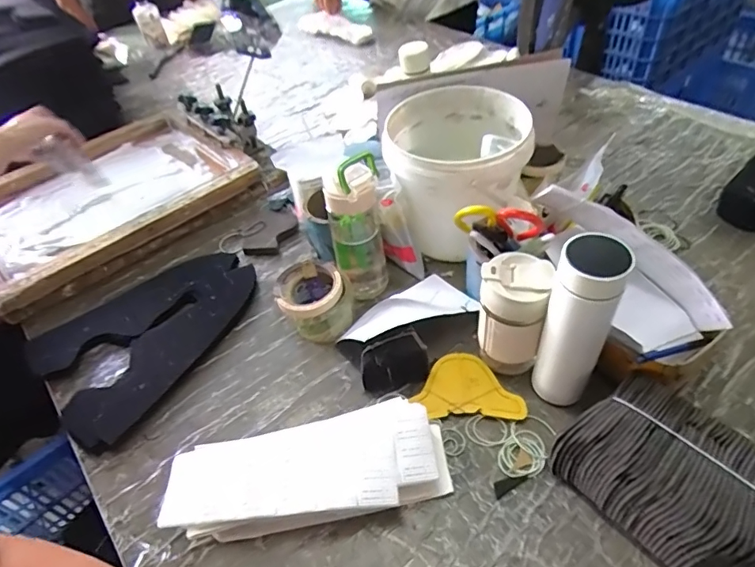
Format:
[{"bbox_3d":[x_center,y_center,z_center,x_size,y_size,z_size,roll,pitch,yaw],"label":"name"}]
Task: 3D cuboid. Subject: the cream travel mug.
[{"bbox_3d":[0.164,0.045,0.617,0.076,0.161,0.071,7,47,13],"label":"cream travel mug"}]

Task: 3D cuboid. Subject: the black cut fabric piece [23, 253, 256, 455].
[{"bbox_3d":[-0.329,0.065,0.744,0.240,0.019,0.318,34,58,32],"label":"black cut fabric piece"}]

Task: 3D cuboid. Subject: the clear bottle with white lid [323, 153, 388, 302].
[{"bbox_3d":[-0.030,-0.082,0.697,0.074,0.220,0.076,-9,45,-2],"label":"clear bottle with white lid"}]

